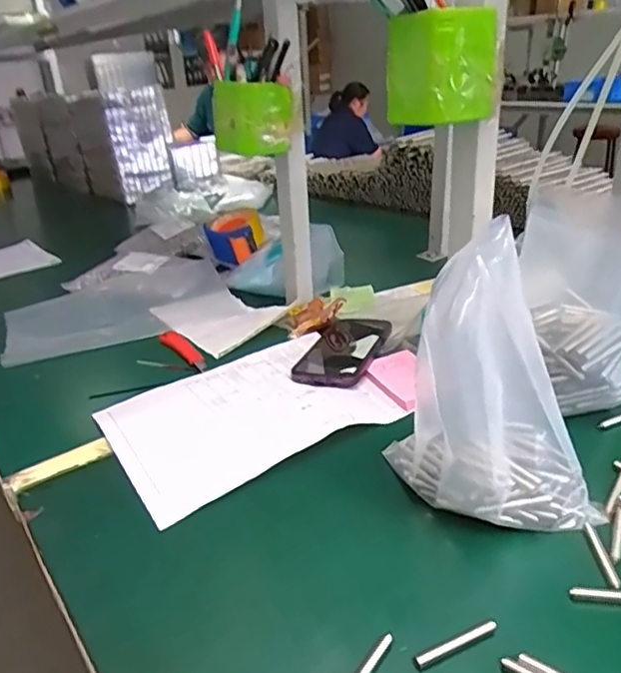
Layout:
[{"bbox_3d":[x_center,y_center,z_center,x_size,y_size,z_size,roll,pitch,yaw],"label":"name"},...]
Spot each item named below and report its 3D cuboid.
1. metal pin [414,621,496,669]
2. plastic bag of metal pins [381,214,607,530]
[{"bbox_3d":[0.090,0.190,0.356,0.057,0.008,0.006,-14,28,-19],"label":"metal pin"},{"bbox_3d":[0.136,0.034,0.441,0.130,0.195,0.124,-9,26,-9],"label":"plastic bag of metal pins"}]

